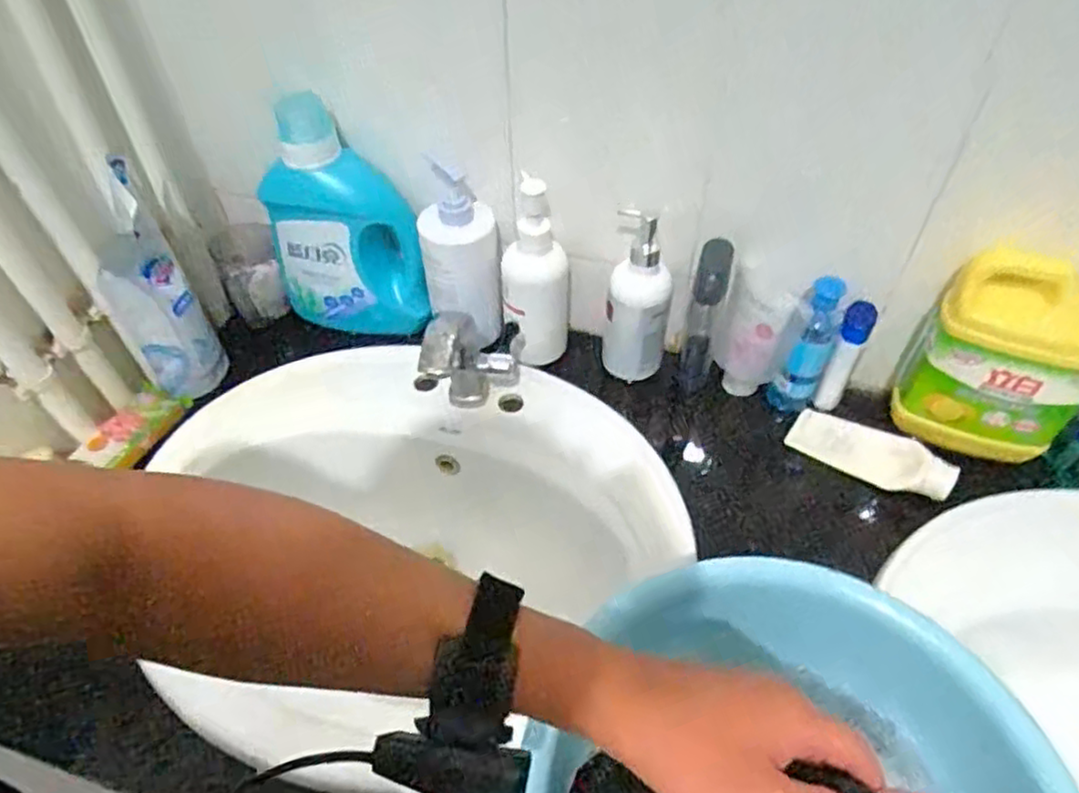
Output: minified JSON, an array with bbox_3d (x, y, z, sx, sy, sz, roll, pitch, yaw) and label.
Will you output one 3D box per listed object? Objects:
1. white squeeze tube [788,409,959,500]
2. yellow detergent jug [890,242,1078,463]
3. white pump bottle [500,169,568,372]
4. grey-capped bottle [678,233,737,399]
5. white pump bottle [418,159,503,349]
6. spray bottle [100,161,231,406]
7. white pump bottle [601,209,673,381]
[{"bbox_3d":[0.338,0.057,0.715,0.156,0.026,0.052,23,55,33],"label":"white squeeze tube"},{"bbox_3d":[0.432,-0.032,0.647,0.148,0.219,0.066,19,55,14],"label":"yellow detergent jug"},{"bbox_3d":[-0.003,-0.111,0.741,0.069,0.245,0.060,1,52,1],"label":"white pump bottle"},{"bbox_3d":[0.171,-0.080,0.727,0.032,0.163,0.055,13,54,10],"label":"grey-capped bottle"},{"bbox_3d":[-0.088,-0.150,0.772,0.083,0.182,0.099,-8,53,-6],"label":"white pump bottle"},{"bbox_3d":[-0.399,-0.110,0.714,0.071,0.251,0.069,-17,33,-12],"label":"spray bottle"},{"bbox_3d":[0.106,-0.108,0.748,0.071,0.183,0.078,9,53,7],"label":"white pump bottle"}]

